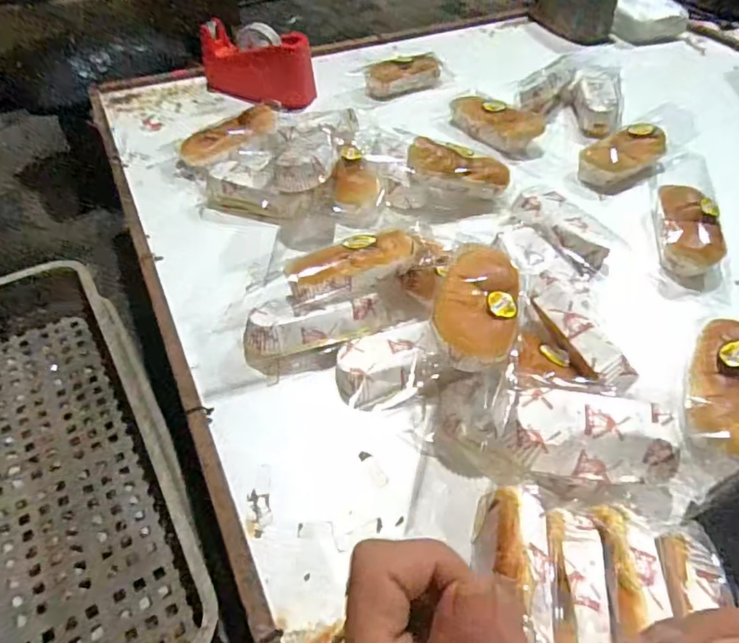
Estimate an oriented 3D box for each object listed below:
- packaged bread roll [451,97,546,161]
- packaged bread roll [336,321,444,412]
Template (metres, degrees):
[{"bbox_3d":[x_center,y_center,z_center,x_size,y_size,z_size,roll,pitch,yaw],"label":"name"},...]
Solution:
[{"bbox_3d":[0.206,-0.315,0.827,0.073,0.039,0.155,-34,60,-24],"label":"packaged bread roll"},{"bbox_3d":[0.016,0.045,0.531,0.099,0.037,0.082,-9,53,-8],"label":"packaged bread roll"}]

